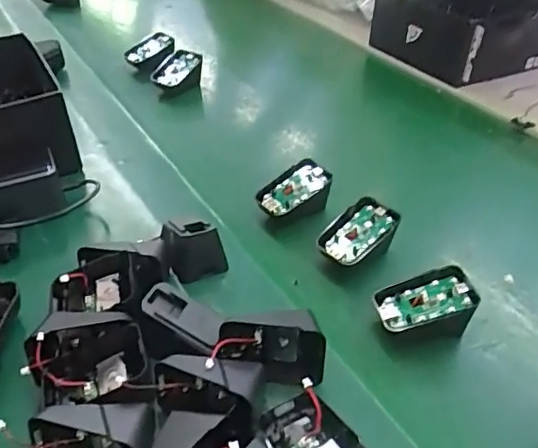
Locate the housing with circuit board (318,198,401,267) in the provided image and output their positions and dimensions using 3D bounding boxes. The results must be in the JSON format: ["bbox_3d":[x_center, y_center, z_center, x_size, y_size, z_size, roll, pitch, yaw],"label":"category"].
[{"bbox_3d":[0.076,0.011,0.478,0.067,0.034,0.041,-27,47,-31],"label":"housing with circuit board"}]

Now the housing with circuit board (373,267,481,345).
[{"bbox_3d":[0.114,0.064,0.418,0.069,0.041,0.040,-7,40,-11],"label":"housing with circuit board"}]

